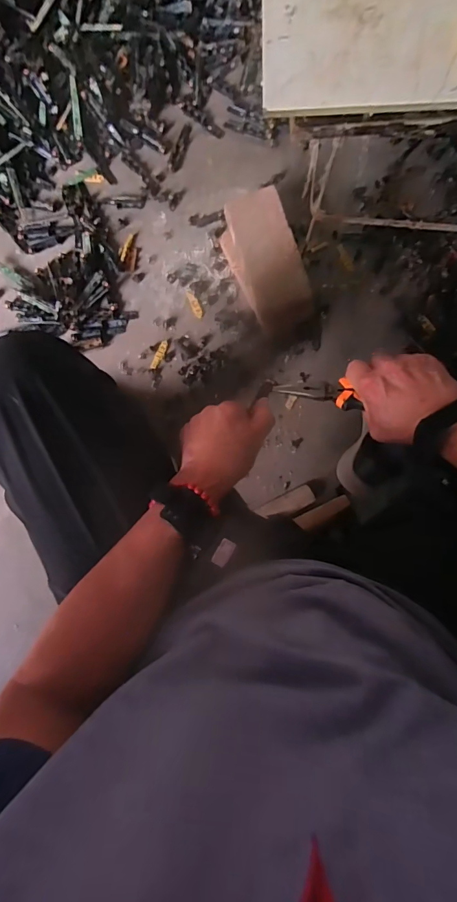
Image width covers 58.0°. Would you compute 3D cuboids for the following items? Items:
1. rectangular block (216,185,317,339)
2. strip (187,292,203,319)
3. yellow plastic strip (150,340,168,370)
[{"bbox_3d":[0.073,-0.357,0.812,0.116,0.108,0.253,-21,92,1],"label":"rectangular block"},{"bbox_3d":[-0.070,-0.306,0.862,0.018,0.004,0.060,-25,87,1],"label":"strip"},{"bbox_3d":[-0.144,-0.199,0.859,0.016,0.008,0.064,26,89,3],"label":"yellow plastic strip"}]

